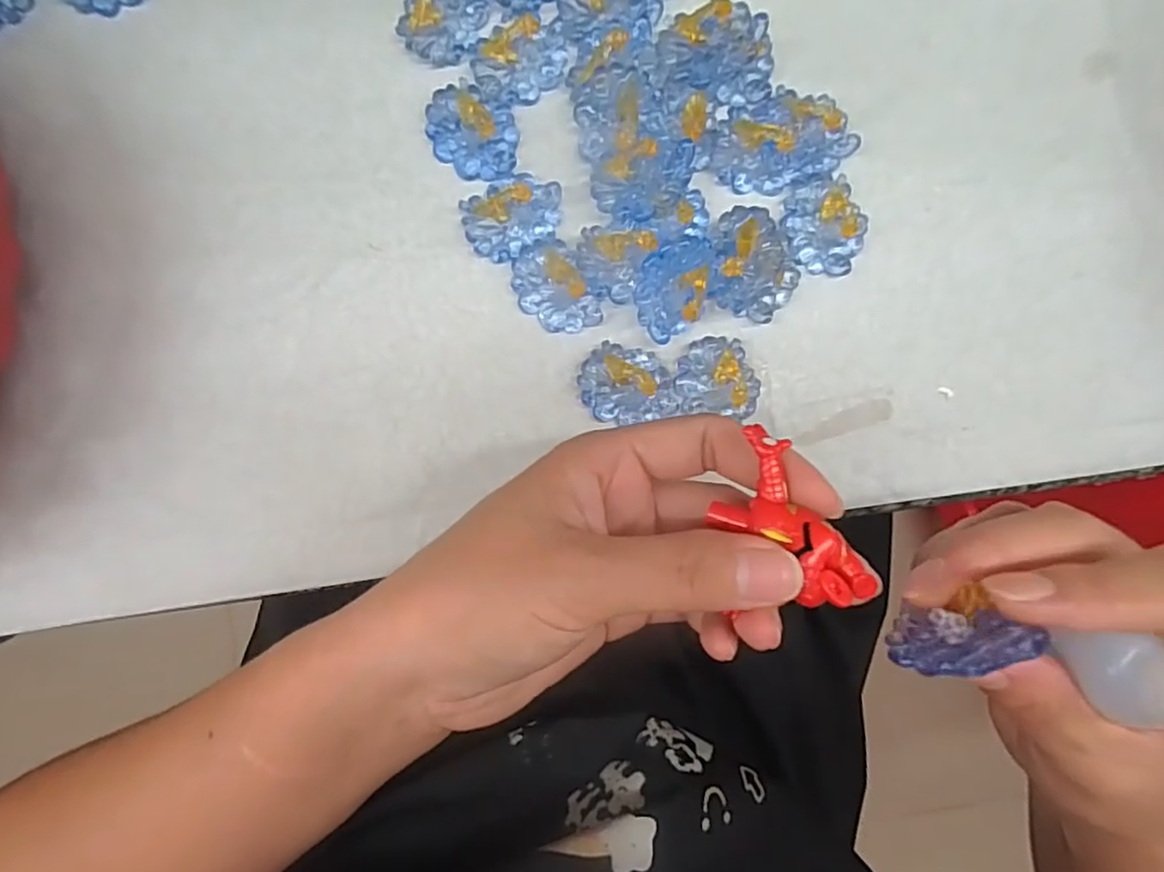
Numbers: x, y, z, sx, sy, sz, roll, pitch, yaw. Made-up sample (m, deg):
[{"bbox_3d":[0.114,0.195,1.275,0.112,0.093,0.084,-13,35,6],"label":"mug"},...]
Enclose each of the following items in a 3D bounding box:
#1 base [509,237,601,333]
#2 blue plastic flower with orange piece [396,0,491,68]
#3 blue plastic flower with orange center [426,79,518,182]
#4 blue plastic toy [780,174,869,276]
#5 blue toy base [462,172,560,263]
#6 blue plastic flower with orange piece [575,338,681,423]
[{"bbox_3d":[-0.011,-0.055,0.235,0.025,0.014,0.035,-28,92,-1],"label":"base"},{"bbox_3d":[-0.050,-0.155,0.230,0.035,0.012,0.027,-38,92,-1],"label":"blue plastic flower with orange piece"},{"bbox_3d":[-0.041,-0.114,0.236,0.036,0.007,0.030,27,90,-2],"label":"blue plastic flower with orange center"},{"bbox_3d":[0.093,-0.080,0.241,0.031,0.007,0.036,-24,92,-1],"label":"blue plastic toy"},{"bbox_3d":[-0.026,-0.083,0.238,0.037,0.006,0.026,-21,92,-1],"label":"blue toy base"},{"bbox_3d":[0.018,-0.019,0.240,0.038,0.007,0.028,8,91,-2],"label":"blue plastic flower with orange piece"}]

